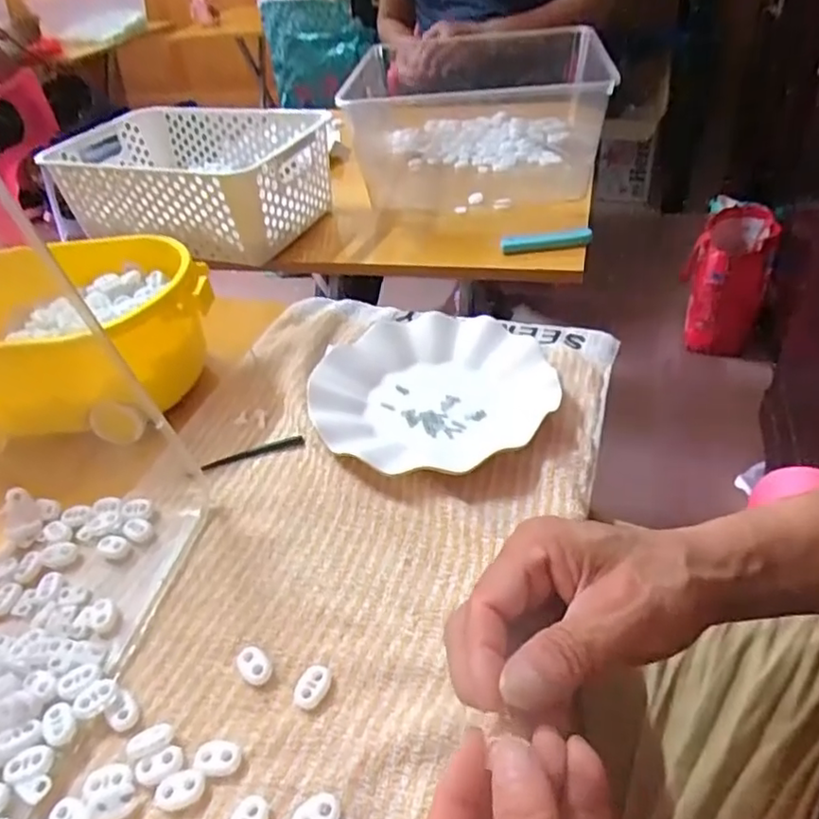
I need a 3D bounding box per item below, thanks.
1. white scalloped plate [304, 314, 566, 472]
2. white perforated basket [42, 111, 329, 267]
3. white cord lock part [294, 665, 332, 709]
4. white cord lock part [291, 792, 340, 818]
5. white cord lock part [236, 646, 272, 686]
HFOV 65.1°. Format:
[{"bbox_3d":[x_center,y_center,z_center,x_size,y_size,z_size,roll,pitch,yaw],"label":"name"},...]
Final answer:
[{"bbox_3d":[0.016,-0.018,0.499,0.178,0.021,0.191,-5,40,4],"label":"white scalloped plate"},{"bbox_3d":[-0.258,-0.281,0.783,0.318,0.108,0.197,13,44,23],"label":"white perforated basket"},{"bbox_3d":[-0.050,0.145,0.334,0.015,0.008,0.022,21,48,30],"label":"white cord lock part"},{"bbox_3d":[-0.043,0.183,0.289,0.022,0.004,0.015,-28,44,-22],"label":"white cord lock part"},{"bbox_3d":[-0.084,0.139,0.347,0.015,0.007,0.022,-34,47,-28],"label":"white cord lock part"}]

